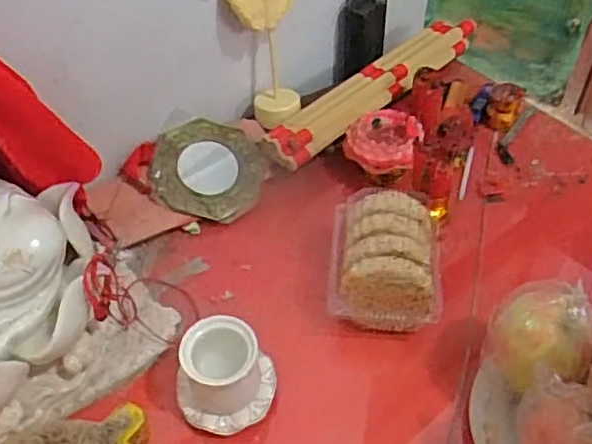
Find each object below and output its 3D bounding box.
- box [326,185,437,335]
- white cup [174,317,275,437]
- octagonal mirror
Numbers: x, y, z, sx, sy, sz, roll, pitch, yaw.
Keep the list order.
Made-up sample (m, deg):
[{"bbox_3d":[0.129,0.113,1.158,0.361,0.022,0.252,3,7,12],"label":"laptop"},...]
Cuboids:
[{"bbox_3d":[0.086,0.041,0.629,0.104,0.085,0.126,3,50,5],"label":"box"},{"bbox_3d":[-0.062,0.131,0.554,0.083,0.076,0.069,-27,54,-19],"label":"white cup"},{"bbox_3d":[-0.100,-0.061,0.731,0.122,0.013,0.115,14,70,-12],"label":"octagonal mirror"}]

